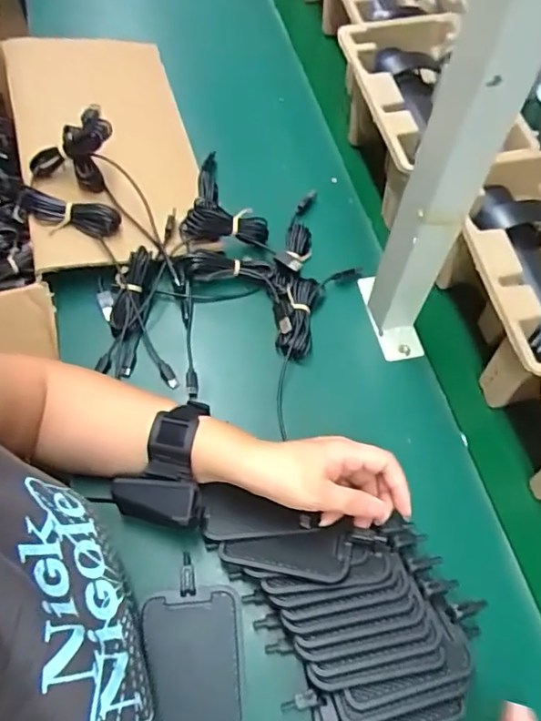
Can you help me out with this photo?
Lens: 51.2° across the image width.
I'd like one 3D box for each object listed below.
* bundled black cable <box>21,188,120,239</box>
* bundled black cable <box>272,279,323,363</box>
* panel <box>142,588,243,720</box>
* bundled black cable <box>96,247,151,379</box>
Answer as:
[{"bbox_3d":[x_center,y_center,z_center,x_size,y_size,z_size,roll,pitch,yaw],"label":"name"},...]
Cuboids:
[{"bbox_3d":[-0.203,-0.147,0.570,0.097,0.022,0.030,10,60,2],"label":"bundled black cable"},{"bbox_3d":[0.024,-0.043,0.566,0.041,0.023,0.084,10,60,2],"label":"bundled black cable"},{"bbox_3d":[-0.057,0.225,0.422,0.071,0.006,0.095,-4,60,-6],"label":"panel"},{"bbox_3d":[-0.139,-0.047,0.558,0.032,0.029,0.125,8,81,1],"label":"bundled black cable"}]

